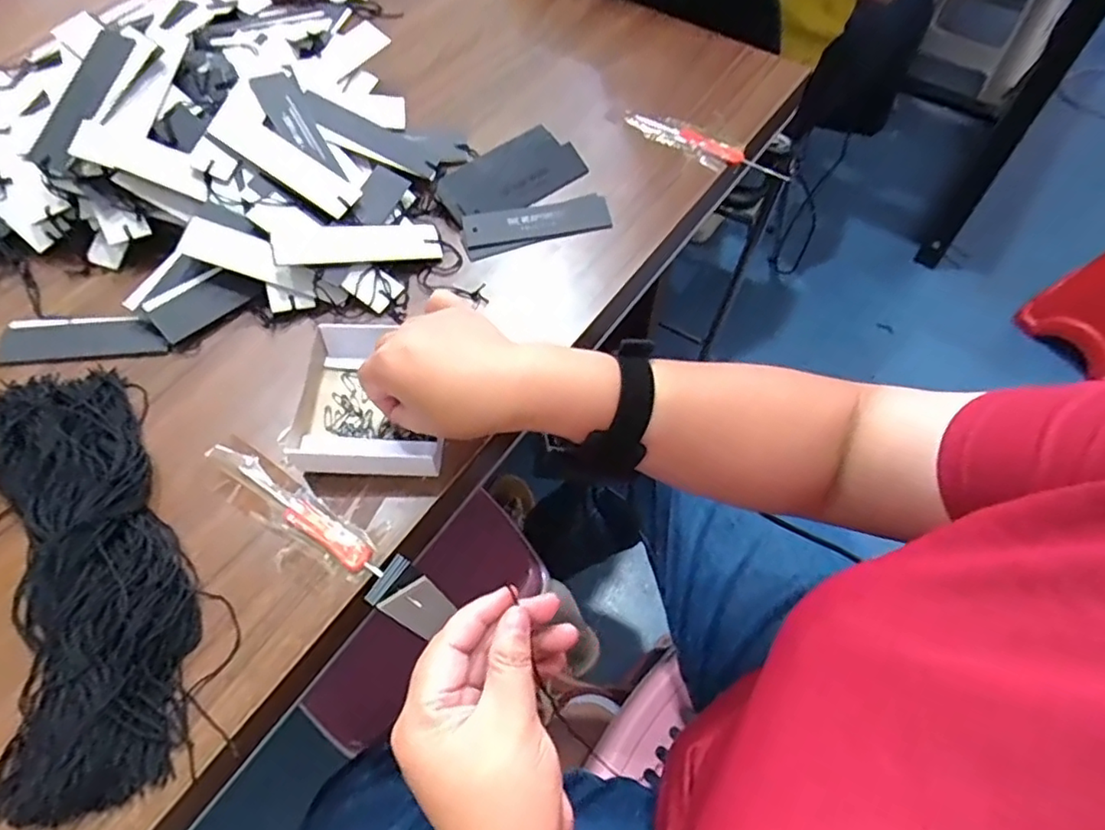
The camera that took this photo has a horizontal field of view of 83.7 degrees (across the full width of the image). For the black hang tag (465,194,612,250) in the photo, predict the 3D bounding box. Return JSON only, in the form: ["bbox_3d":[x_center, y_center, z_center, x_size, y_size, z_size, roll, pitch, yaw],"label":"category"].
[{"bbox_3d":[-0.014,-0.166,0.532,0.120,0.009,0.037,-11,72,-8],"label":"black hang tag"}]

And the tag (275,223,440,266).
[{"bbox_3d":[-0.155,-0.138,0.495,0.126,0.005,0.035,-11,73,-23],"label":"tag"}]

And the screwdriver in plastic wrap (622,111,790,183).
[{"bbox_3d":[0.141,-0.253,0.581,0.163,0.017,0.029,27,64,15],"label":"screwdriver in plastic wrap"}]

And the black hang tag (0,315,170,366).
[{"bbox_3d":[-0.358,-0.062,0.472,0.125,0.010,0.040,-5,63,-1],"label":"black hang tag"}]

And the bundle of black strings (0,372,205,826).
[{"bbox_3d":[-0.286,0.086,0.374,0.105,0.027,0.275,-22,62,-12],"label":"bundle of black strings"}]

